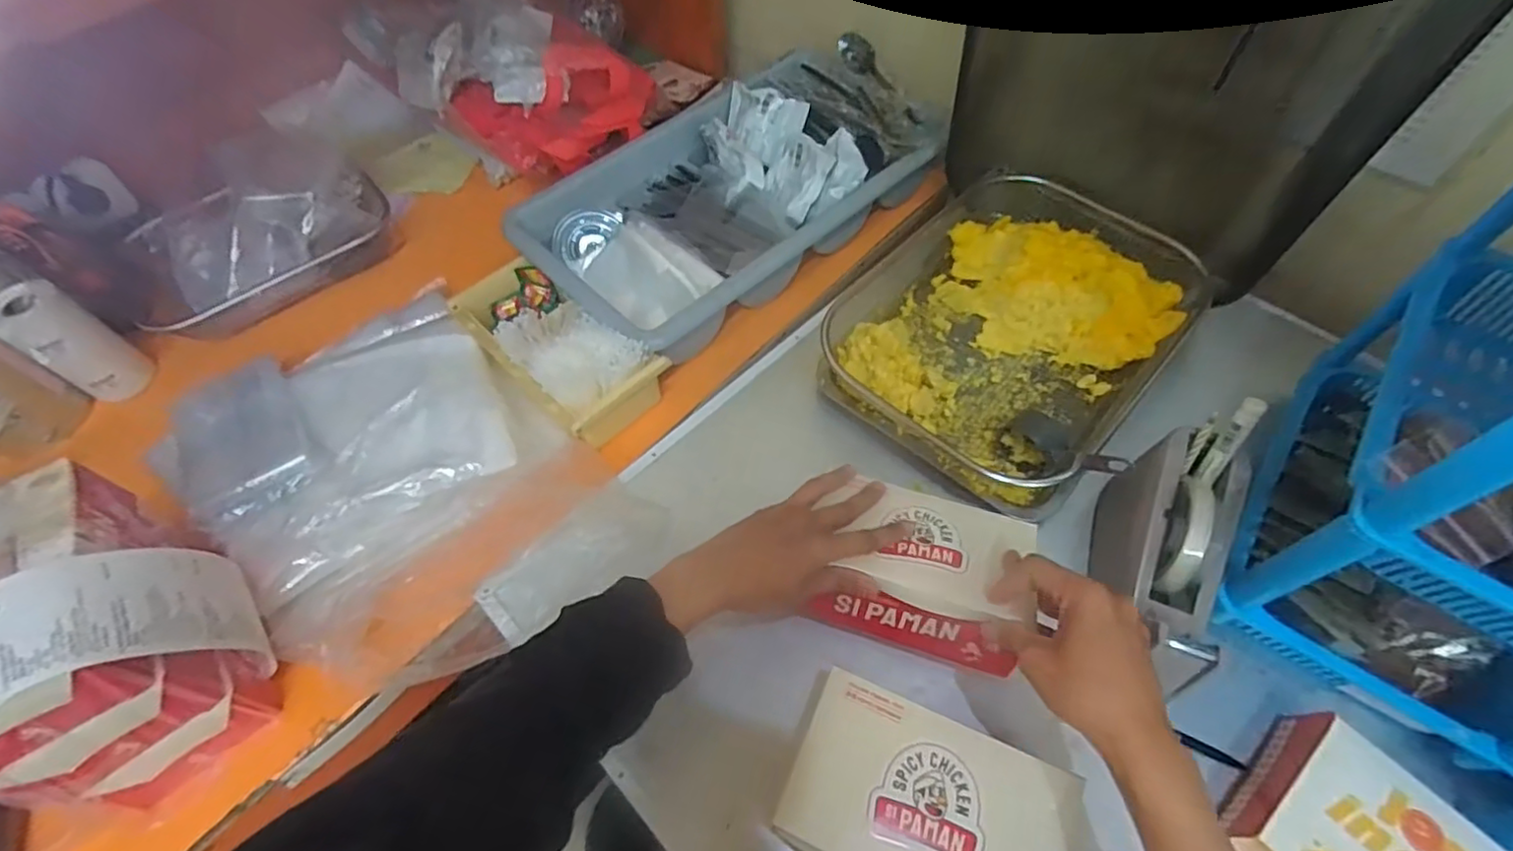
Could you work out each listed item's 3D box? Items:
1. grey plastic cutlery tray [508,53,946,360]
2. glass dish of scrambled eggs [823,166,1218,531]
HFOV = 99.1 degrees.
[{"bbox_3d":[-0.021,-0.285,0.780,0.489,0.081,0.284,-37,63,-19],"label":"grey plastic cutlery tray"},{"bbox_3d":[0.258,-0.107,0.672,0.294,0.065,0.362,36,66,22],"label":"glass dish of scrambled eggs"}]

